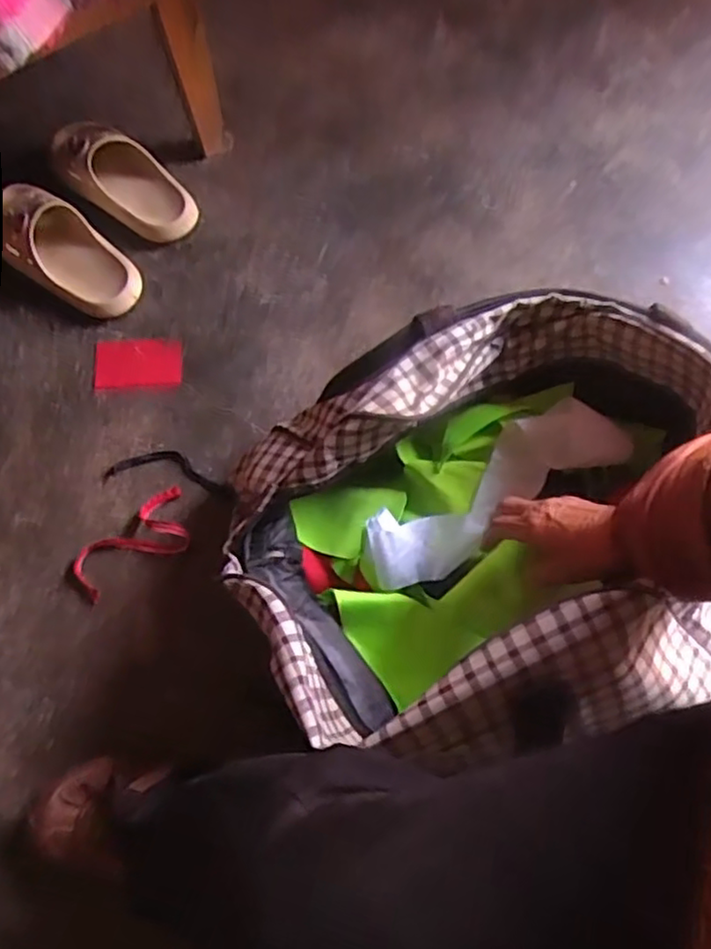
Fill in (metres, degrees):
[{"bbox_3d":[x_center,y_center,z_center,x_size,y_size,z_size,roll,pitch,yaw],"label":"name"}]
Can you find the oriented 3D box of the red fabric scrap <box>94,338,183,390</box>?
[{"bbox_3d":[-0.256,-0.131,0.808,0.101,0.010,0.068,-4,70,-2],"label":"red fabric scrap"}]

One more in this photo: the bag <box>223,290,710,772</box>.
[{"bbox_3d":[0.113,0.042,0.587,0.408,0.208,0.340,-16,71,-6],"label":"bag"}]

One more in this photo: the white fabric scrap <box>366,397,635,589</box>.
[{"bbox_3d":[0.127,0.017,0.639,0.258,0.047,0.080,-35,74,-4],"label":"white fabric scrap"}]

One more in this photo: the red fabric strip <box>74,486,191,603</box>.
[{"bbox_3d":[-0.231,0.074,0.719,0.131,0.016,0.067,-34,74,-12],"label":"red fabric strip"}]

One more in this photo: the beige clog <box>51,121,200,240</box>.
[{"bbox_3d":[-0.291,-0.374,0.847,0.204,0.068,0.096,38,74,13],"label":"beige clog"}]

